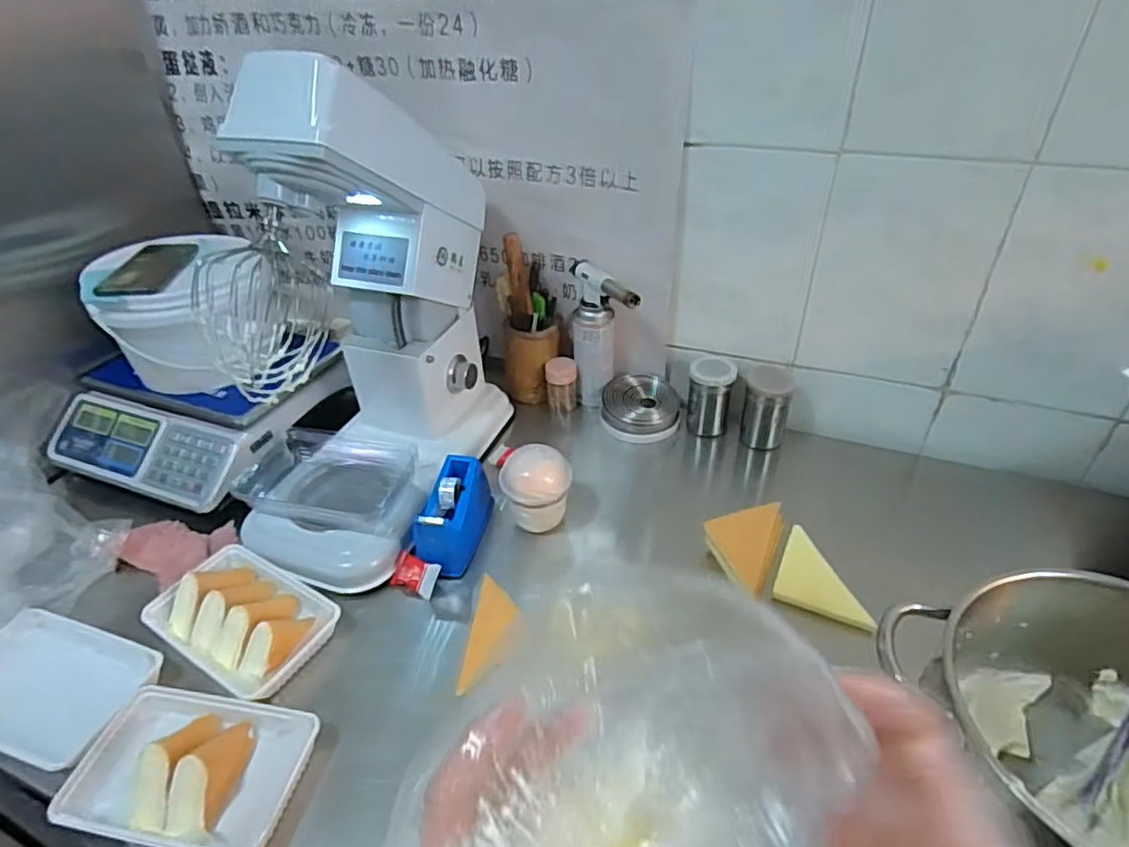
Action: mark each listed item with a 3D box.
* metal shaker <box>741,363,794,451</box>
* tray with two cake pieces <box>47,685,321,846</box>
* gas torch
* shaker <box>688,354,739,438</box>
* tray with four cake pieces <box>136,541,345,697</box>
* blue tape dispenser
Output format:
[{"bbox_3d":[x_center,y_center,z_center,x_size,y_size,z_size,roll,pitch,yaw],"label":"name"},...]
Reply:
[{"bbox_3d":[0.304,-0.028,0.961,0.069,0.124,0.066,8,39,12],"label":"metal shaker"},{"bbox_3d":[-0.350,0.321,0.598,0.204,0.051,0.133,6,38,11],"label":"tray with two cake pieces"},{"bbox_3d":[0.053,-0.125,0.991,0.066,0.224,0.163,-9,38,-9],"label":"gas torch"},{"bbox_3d":[0.225,-0.040,0.988,0.071,0.119,0.061,8,39,13],"label":"shaker"},{"bbox_3d":[-0.374,0.219,0.737,0.208,0.048,0.137,21,43,27],"label":"tray with four cake pieces"},{"bbox_3d":[-0.146,0.118,0.823,0.081,0.089,0.136,5,38,9],"label":"blue tape dispenser"}]

